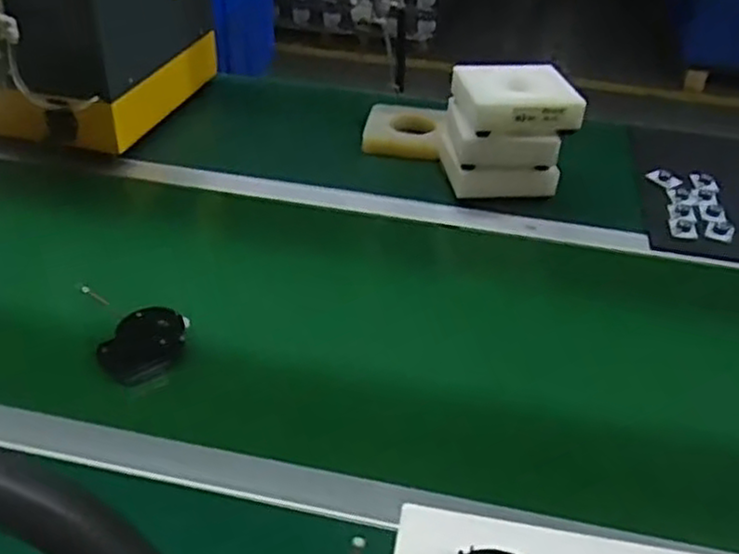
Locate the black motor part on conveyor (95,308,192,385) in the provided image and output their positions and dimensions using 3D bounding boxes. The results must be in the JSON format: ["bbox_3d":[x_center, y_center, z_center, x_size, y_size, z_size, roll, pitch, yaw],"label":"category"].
[{"bbox_3d":[-0.215,0.063,0.695,0.084,0.044,0.050,-22,44,-29],"label":"black motor part on conveyor"}]

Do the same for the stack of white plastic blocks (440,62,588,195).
[{"bbox_3d":[0.180,-0.191,0.960,0.149,0.148,0.123,-2,37,-6],"label":"stack of white plastic blocks"}]

